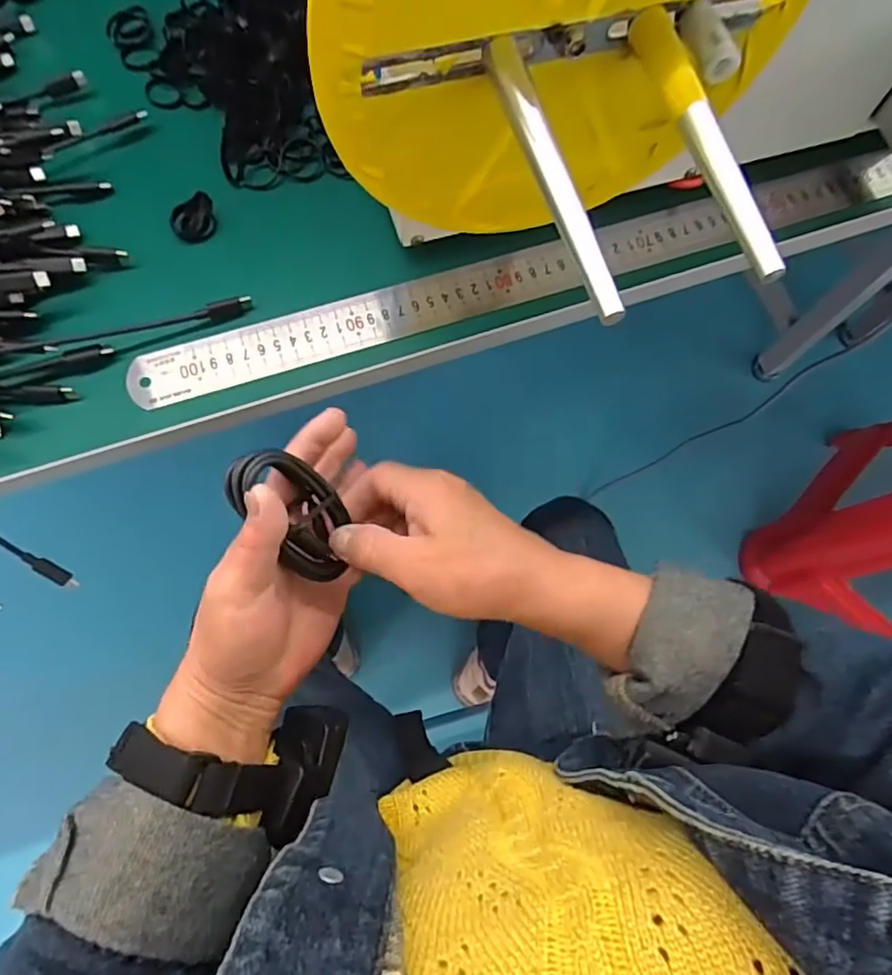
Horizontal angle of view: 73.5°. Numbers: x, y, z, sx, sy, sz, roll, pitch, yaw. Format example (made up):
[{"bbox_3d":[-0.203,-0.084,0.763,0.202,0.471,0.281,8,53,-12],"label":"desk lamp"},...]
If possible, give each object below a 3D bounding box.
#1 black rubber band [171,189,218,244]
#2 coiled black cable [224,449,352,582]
[{"bbox_3d":[-0.163,-0.174,0.388,0.030,0.019,0.018,-31,76,-10],"label":"black rubber band"},{"bbox_3d":[-0.072,0.012,0.281,0.016,0.072,0.036,2,45,43],"label":"coiled black cable"}]

